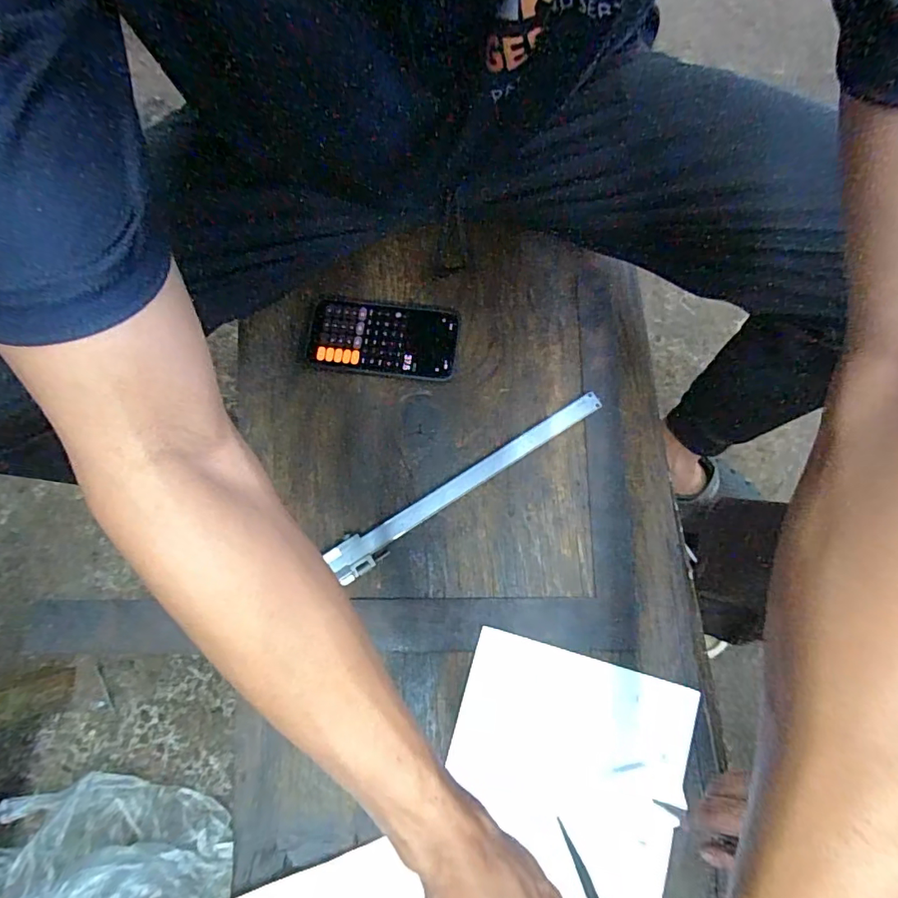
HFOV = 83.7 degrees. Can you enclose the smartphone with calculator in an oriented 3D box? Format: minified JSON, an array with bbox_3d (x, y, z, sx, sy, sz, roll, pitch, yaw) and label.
[{"bbox_3d":[-0.072,-0.121,0.550,0.157,0.008,0.079,6,80,1],"label":"smartphone with calculator"}]

